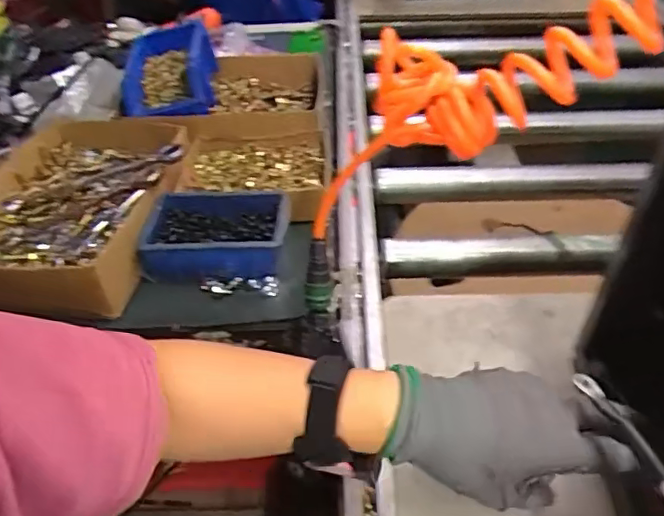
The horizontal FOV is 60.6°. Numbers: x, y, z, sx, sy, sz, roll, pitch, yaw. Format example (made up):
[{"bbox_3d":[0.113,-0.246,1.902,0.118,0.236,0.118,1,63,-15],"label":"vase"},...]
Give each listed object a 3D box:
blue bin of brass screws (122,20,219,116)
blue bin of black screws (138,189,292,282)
[{"bbox_3d":[-0.213,-0.249,0.743,0.111,0.061,0.181,-7,41,-4],"label":"blue bin of brass screws"},{"bbox_3d":[-0.117,-0.025,0.585,0.136,0.045,0.095,1,41,5],"label":"blue bin of black screws"}]

